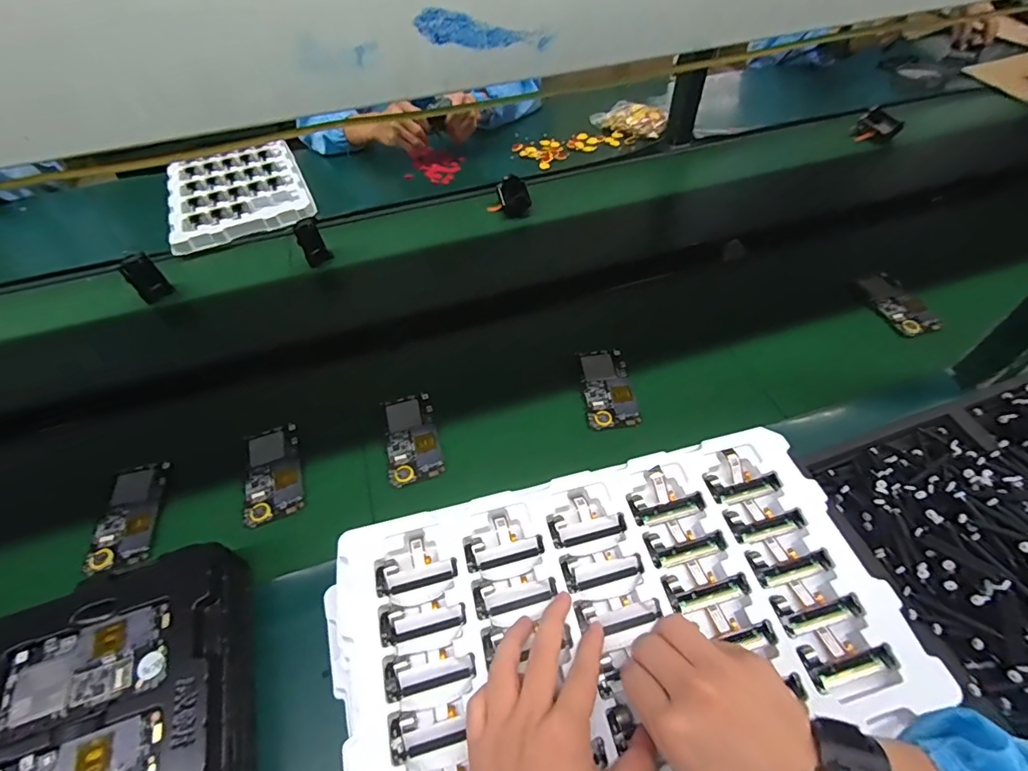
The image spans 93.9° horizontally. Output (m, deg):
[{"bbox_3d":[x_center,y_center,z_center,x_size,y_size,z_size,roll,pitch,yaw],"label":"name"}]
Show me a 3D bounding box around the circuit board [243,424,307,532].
[{"bbox_3d":[-0.284,0.101,0.565,0.063,0.004,0.126,-17,51,-11],"label":"circuit board"}]

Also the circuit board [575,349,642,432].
[{"bbox_3d":[0.122,0.001,0.624,0.063,0.005,0.125,-6,50,-1],"label":"circuit board"}]

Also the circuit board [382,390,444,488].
[{"bbox_3d":[-0.125,0.063,0.588,0.062,0.011,0.123,-14,51,-8],"label":"circuit board"}]

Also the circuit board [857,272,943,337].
[{"bbox_3d":[0.555,-0.120,0.693,0.059,0.007,0.120,-20,54,2],"label":"circuit board"}]

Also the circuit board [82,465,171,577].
[{"bbox_3d":[-0.430,0.144,0.537,0.061,0.010,0.122,-14,51,-8],"label":"circuit board"}]

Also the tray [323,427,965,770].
[{"bbox_3d":[0.080,0.186,0.386,0.430,0.042,0.245,-12,50,-10],"label":"tray"}]

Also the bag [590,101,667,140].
[{"bbox_3d":[0.248,-0.575,1.049,0.168,0.046,0.071,17,54,17],"label":"bag"}]

